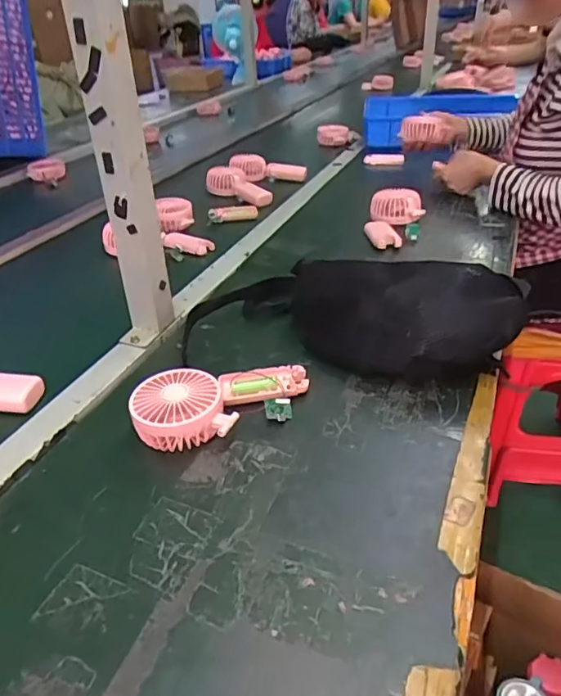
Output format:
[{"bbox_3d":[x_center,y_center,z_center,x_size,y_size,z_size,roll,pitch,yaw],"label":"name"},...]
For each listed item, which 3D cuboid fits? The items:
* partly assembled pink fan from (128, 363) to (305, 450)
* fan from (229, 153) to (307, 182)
[{"bbox_3d":[-0.055,0.049,0.549,0.186,0.044,0.092,-17,36,-20],"label":"partly assembled pink fan"},{"bbox_3d":[-0.030,-0.398,1.211,0.168,0.047,0.072,8,36,11],"label":"fan"}]

